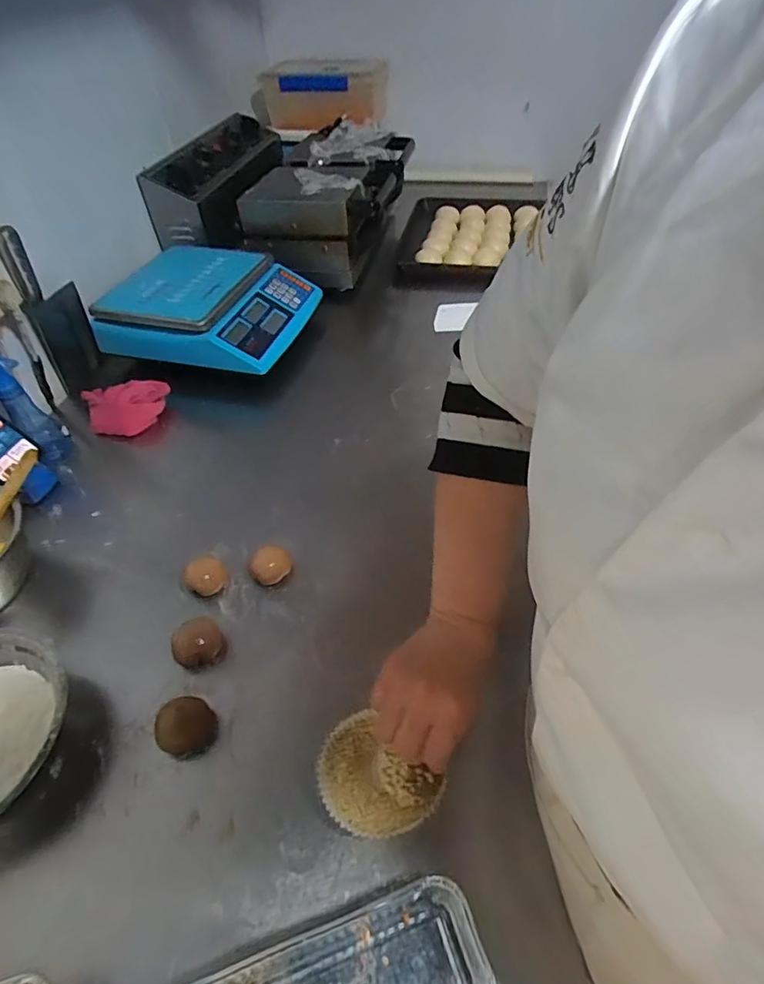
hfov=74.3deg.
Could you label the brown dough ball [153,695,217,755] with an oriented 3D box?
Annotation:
[{"bbox_3d":[-0.179,0.212,0.460,0.048,0.028,0.043,-7,47,-4],"label":"brown dough ball"}]

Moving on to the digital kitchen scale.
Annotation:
[{"bbox_3d":[-0.288,-0.338,0.882,0.303,0.089,0.285,8,48,10],"label":"digital kitchen scale"}]

